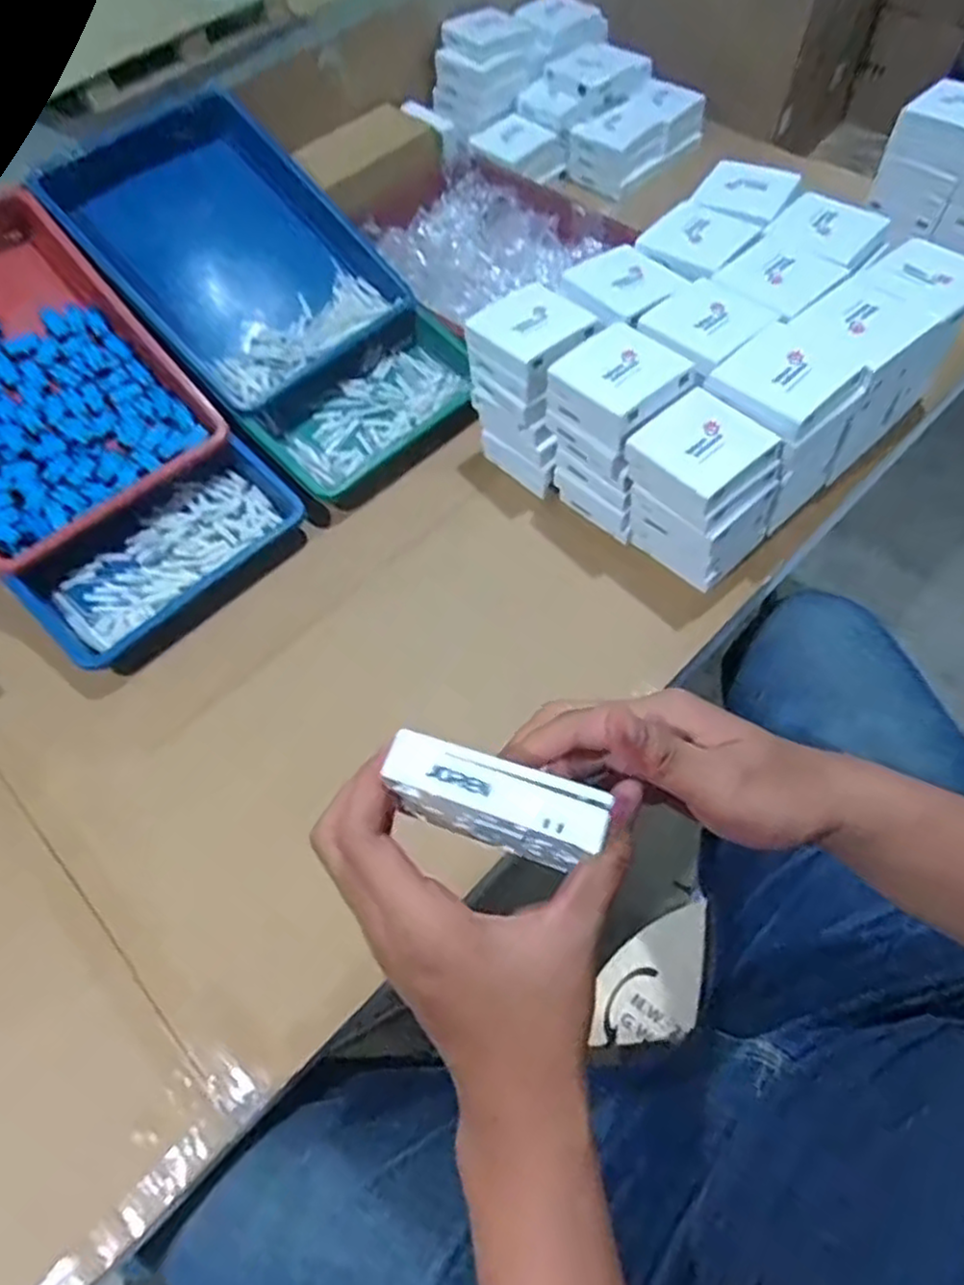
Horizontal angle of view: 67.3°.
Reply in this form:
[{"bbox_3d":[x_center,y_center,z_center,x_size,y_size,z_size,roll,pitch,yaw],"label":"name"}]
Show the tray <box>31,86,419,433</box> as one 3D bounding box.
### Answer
[{"bbox_3d":[-0.253,-0.399,0.737,0.234,0.071,0.332,-43,92,-11],"label":"tray"}]

